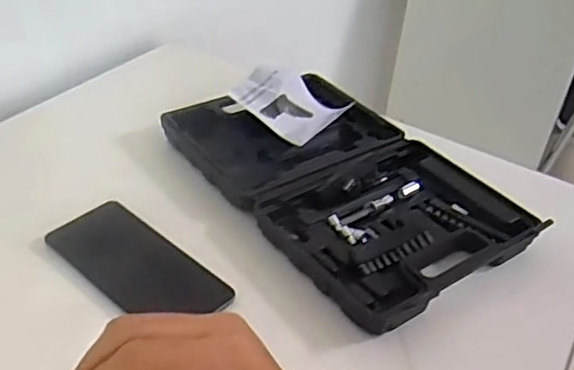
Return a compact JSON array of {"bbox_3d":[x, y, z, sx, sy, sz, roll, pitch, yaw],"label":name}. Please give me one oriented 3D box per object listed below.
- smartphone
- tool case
[{"bbox_3d":[-0.127,0.068,0.540,0.162,0.013,0.072,31,43,29],"label":"smartphone"},{"bbox_3d":[0.055,-0.011,0.631,0.210,0.034,0.338,-21,45,-32],"label":"tool case"}]

